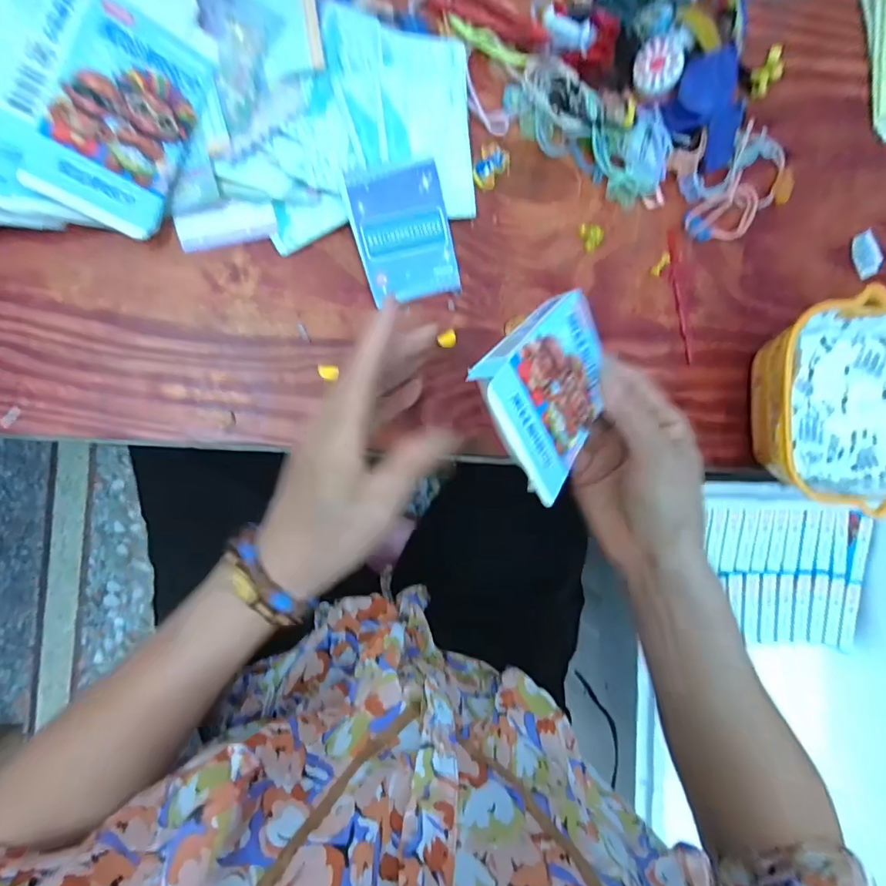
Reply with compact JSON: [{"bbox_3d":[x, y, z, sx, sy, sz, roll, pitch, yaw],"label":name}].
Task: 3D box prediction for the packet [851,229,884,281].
[{"bbox_3d":[0.343,-0.152,0.401,0.024,0.006,0.036,-21,95,-6],"label":"packet"}]

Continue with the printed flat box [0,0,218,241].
[{"bbox_3d":[-0.190,-0.207,0.288,0.084,0.007,0.147,20,90,-31],"label":"printed flat box"}]

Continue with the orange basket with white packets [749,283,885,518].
[{"bbox_3d":[0.288,-0.029,0.365,0.135,0.064,0.145,-2,93,-8],"label":"orange basket with white packets"}]

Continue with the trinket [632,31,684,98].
[{"bbox_3d":[0.150,-0.265,0.348,0.032,0.023,0.036,34,88,-8],"label":"trinket"}]

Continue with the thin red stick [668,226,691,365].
[{"bbox_3d":[0.177,-0.111,0.375,0.009,0.005,0.101,-8,94,-7],"label":"thin red stick"}]

